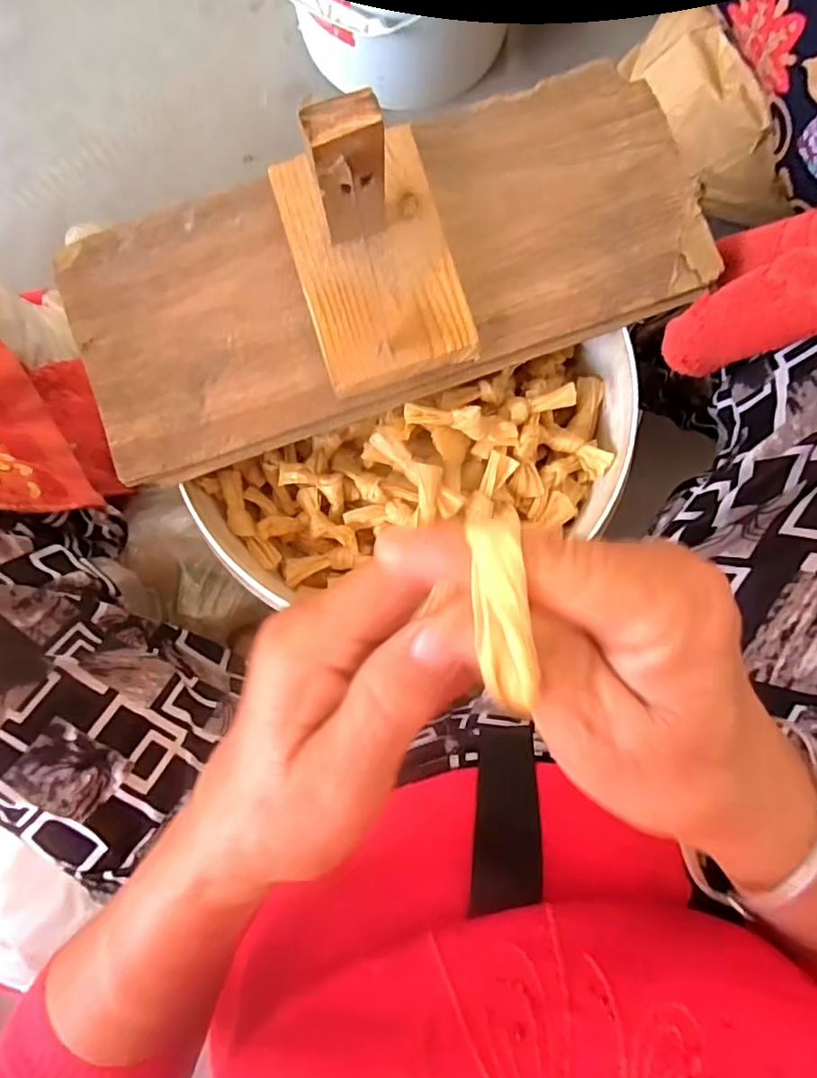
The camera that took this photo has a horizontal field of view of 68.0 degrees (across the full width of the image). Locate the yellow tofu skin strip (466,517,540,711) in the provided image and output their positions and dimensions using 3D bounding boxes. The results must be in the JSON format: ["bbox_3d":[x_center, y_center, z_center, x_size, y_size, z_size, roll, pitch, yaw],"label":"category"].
[{"bbox_3d":[0.023,0.018,0.149,0.012,0.009,0.047,-7,91,0],"label":"yellow tofu skin strip"}]

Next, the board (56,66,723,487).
[{"bbox_3d":[-0.016,-0.170,0.322,0.380,0.126,0.158,-19,86,-1],"label":"board"}]

